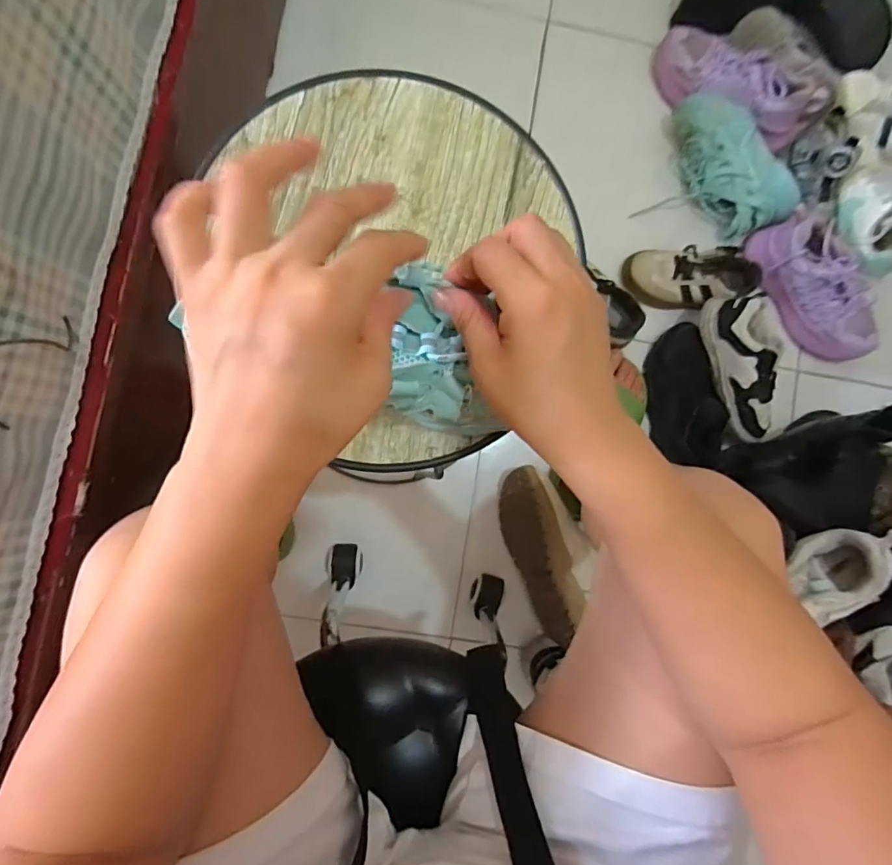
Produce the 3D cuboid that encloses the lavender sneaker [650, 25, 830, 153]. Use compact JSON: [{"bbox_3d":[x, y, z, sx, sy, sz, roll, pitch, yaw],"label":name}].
[{"bbox_3d":[0.459,-0.550,0.797,0.262,0.110,0.096,28,83,-4],"label":"lavender sneaker"}]

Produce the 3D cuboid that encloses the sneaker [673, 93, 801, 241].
[{"bbox_3d":[0.430,-0.409,0.791,0.092,0.101,0.231,-43,92,-8],"label":"sneaker"}]

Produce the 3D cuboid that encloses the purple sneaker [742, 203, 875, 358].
[{"bbox_3d":[0.580,-0.223,0.787,0.087,0.083,0.246,-36,91,-8],"label":"purple sneaker"}]

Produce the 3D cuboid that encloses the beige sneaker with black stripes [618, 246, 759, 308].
[{"bbox_3d":[0.378,-0.242,0.786,0.186,0.068,0.093,1,86,7],"label":"beige sneaker with black stripes"}]

